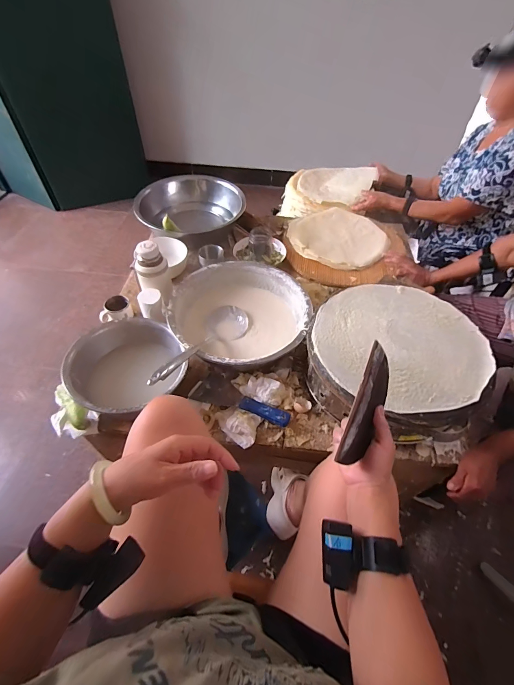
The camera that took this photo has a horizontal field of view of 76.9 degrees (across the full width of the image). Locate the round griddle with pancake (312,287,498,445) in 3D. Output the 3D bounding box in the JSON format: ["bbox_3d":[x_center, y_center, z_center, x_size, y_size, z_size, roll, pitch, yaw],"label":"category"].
[{"bbox_3d":[0.306,0.029,0.745,0.358,0.121,0.353,1,52,-1],"label":"round griddle with pancake"}]

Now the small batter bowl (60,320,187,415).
[{"bbox_3d":[-0.297,0.057,0.753,0.246,0.084,0.251,1,52,-1],"label":"small batter bowl"}]

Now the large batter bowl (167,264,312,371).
[{"bbox_3d":[-0.044,-0.069,0.860,0.347,0.089,0.341,1,52,-1],"label":"large batter bowl"}]

